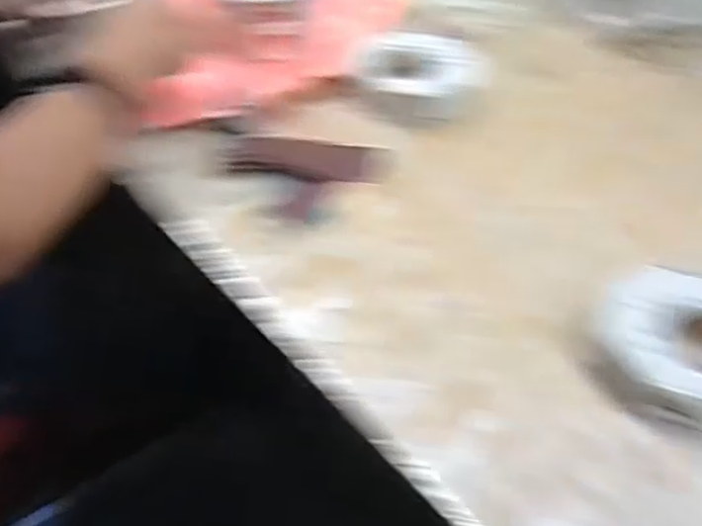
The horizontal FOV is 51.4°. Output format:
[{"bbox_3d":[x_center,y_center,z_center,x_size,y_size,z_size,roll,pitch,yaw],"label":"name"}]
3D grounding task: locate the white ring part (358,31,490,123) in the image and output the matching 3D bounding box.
[{"bbox_3d":[0.070,-0.188,0.739,0.124,0.035,0.124,2,46,-2],"label":"white ring part"}]

